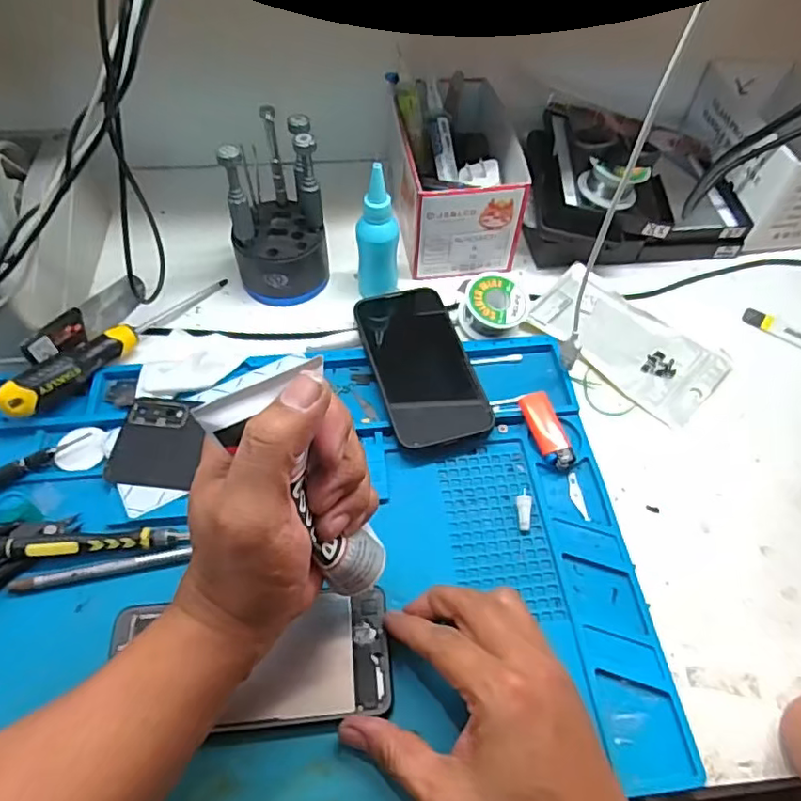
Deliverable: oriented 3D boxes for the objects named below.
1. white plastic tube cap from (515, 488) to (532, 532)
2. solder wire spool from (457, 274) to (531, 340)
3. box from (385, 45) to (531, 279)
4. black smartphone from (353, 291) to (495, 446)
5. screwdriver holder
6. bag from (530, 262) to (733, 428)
[{"bbox_3d":[0.081,0.072,0.391,0.011,0.009,0.028,0,56,-1],"label":"white plastic tube cap"},{"bbox_3d":[0.076,-0.074,0.492,0.052,0.038,0.046,19,68,0],"label":"solder wire spool"},{"bbox_3d":[0.051,-0.212,0.542,0.105,0.093,0.173,-7,56,-5],"label":"box"},{"bbox_3d":[0.015,-0.031,0.457,0.072,0.006,0.144,-14,57,-9],"label":"black smartphone"},{"bbox_3d":[-0.103,-0.152,0.483,0.077,0.132,0.084,-11,57,-8],"label":"screwdriver holder"},{"bbox_3d":[0.188,-0.052,0.492,0.089,0.011,0.152,-38,64,-23],"label":"bag"}]

